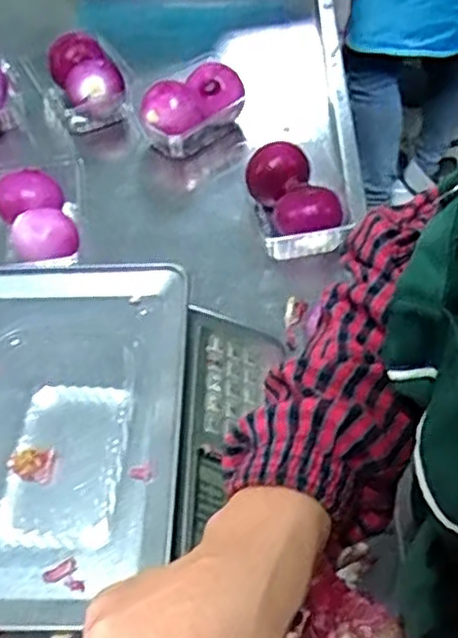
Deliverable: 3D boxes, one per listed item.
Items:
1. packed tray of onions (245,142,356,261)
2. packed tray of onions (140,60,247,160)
[{"bbox_3d":[0.071,-0.134,0.813,0.093,0.062,0.140,-14,53,-9],"label":"packed tray of onions"},{"bbox_3d":[-0.043,-0.272,0.912,0.145,0.064,0.086,-28,56,-18],"label":"packed tray of onions"}]

